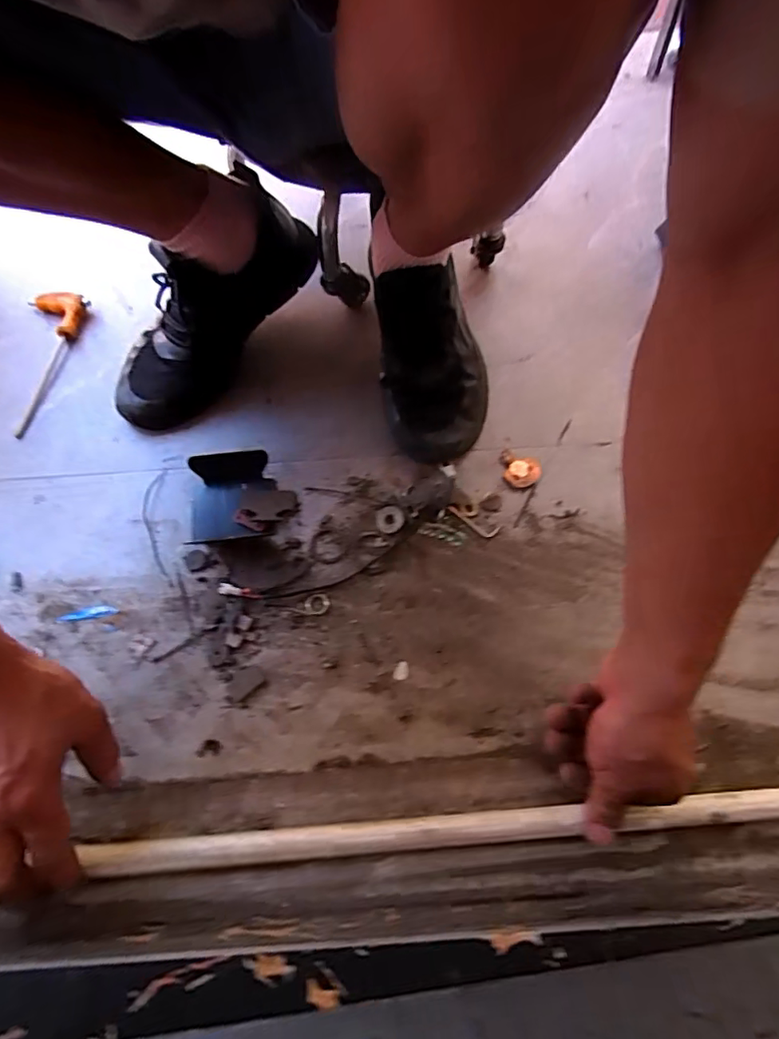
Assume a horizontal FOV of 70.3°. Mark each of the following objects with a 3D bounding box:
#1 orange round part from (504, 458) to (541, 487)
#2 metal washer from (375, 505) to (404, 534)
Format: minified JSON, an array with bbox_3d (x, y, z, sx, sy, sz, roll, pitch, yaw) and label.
[{"bbox_3d":[0.135,-0.048,0.559,0.031,0.006,0.036,36,70,17],"label":"orange round part"},{"bbox_3d":[0.000,0.000,0.537,0.027,0.004,0.028,-3,70,9],"label":"metal washer"}]

